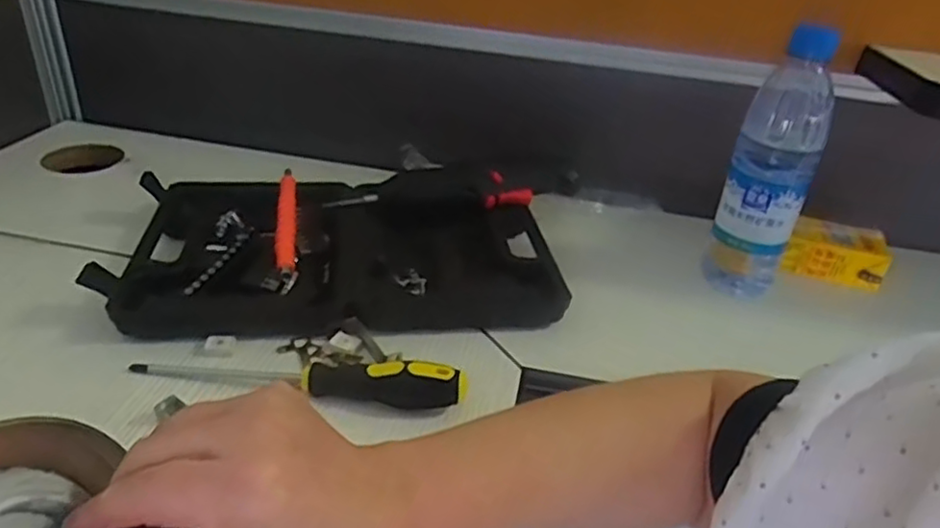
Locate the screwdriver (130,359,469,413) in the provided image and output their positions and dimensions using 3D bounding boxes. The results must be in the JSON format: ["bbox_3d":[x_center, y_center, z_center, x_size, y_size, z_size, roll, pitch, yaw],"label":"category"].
[{"bbox_3d":[-0.114,0.071,0.435,0.222,0.027,0.023,7,32,2],"label":"screwdriver"}]

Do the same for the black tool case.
[{"bbox_3d":[-0.106,-0.024,0.566,0.341,0.048,0.204,0,32,-8],"label":"black tool case"}]

